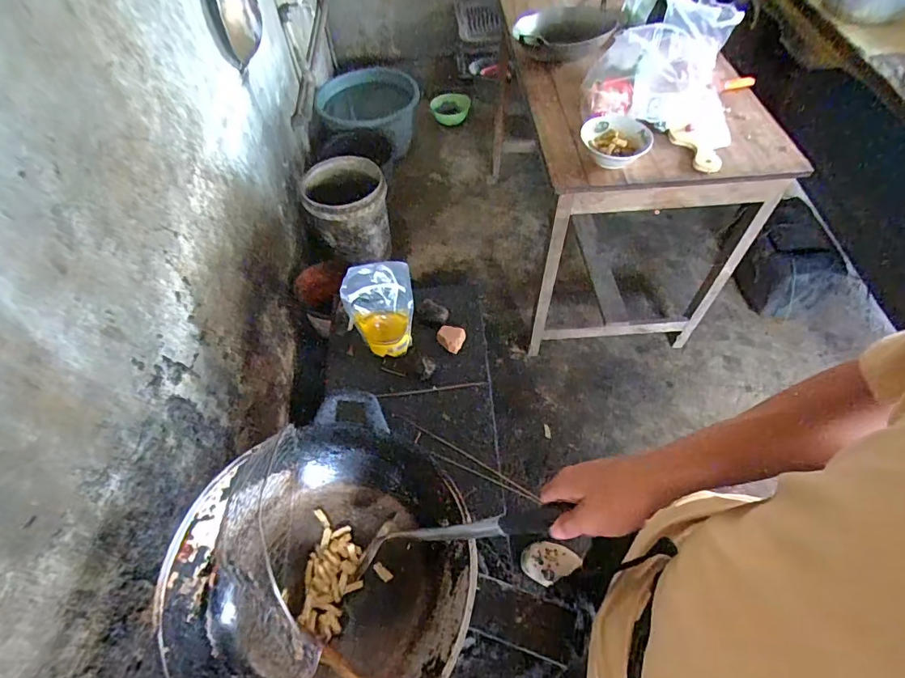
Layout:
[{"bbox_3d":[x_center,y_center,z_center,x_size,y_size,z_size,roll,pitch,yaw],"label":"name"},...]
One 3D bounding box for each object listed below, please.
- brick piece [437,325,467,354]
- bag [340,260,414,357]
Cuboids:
[{"bbox_3d":[-0.002,-0.007,1.162,0.063,0.037,0.066,26,61,19],"label":"brick piece"},{"bbox_3d":[-0.159,-0.065,1.087,0.147,0.236,0.050,-11,35,-4],"label":"bag"}]

